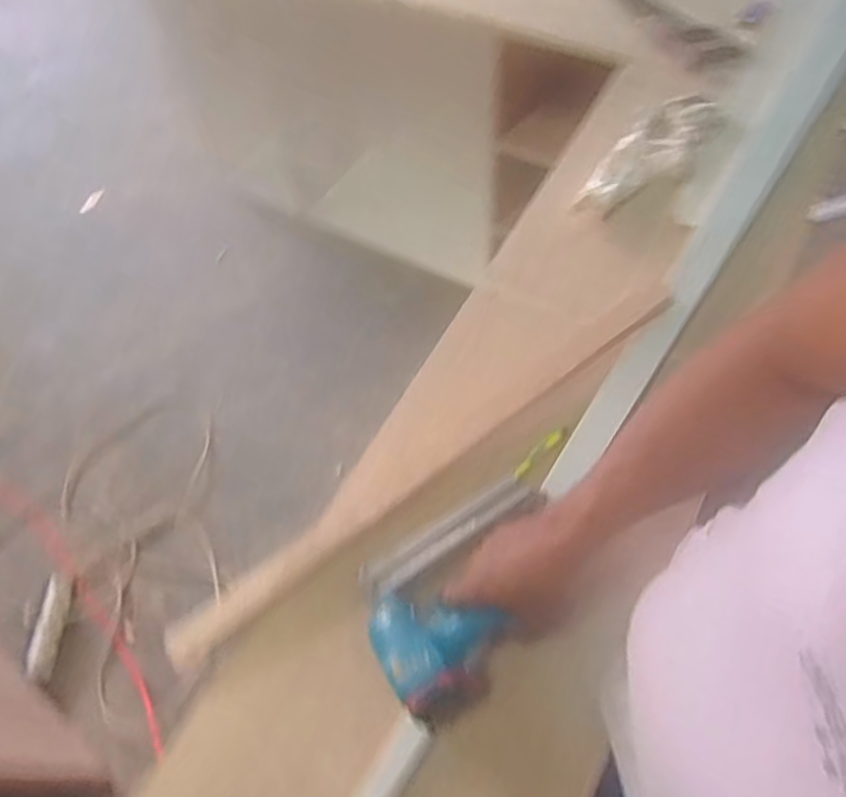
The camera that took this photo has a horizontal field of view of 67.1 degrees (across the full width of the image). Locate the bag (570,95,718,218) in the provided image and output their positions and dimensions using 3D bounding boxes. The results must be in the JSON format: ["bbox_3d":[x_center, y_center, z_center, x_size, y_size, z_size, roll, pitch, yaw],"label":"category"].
[{"bbox_3d":[0.333,-0.362,0.953,0.303,0.023,0.099,-39,62,-18],"label":"bag"}]

